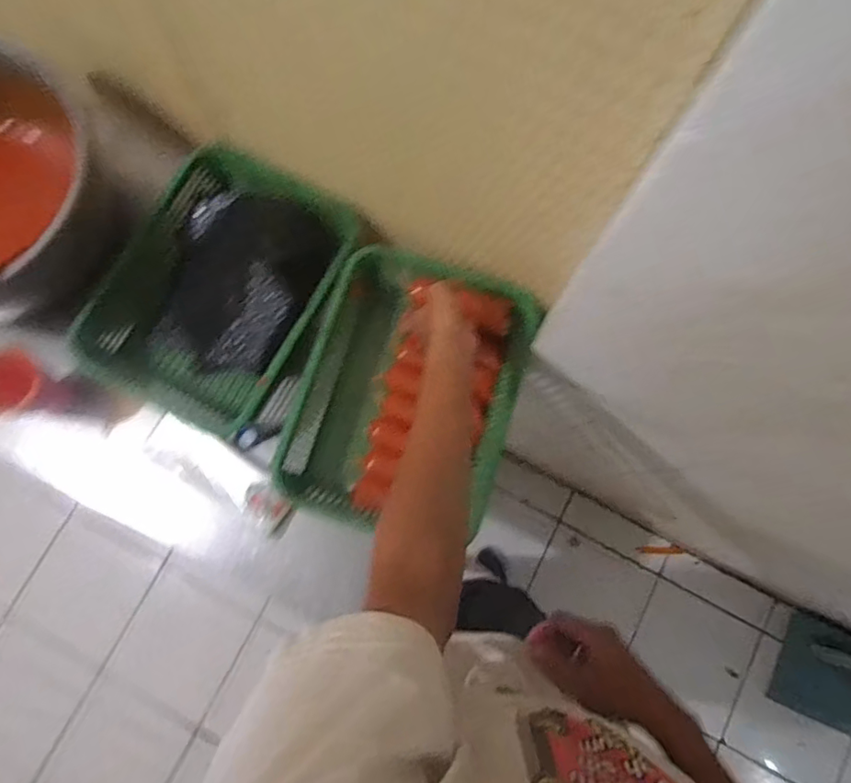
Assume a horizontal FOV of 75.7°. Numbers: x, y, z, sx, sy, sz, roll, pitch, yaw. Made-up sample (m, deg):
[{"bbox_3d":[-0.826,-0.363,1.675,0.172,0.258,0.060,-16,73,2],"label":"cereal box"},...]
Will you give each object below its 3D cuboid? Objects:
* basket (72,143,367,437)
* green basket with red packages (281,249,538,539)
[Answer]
[{"bbox_3d":[-0.274,-0.136,0.742,0.271,0.098,0.336,27,81,5],"label":"basket"},{"bbox_3d":[-0.023,0.007,0.724,0.269,0.095,0.339,16,80,3],"label":"green basket with red packages"}]

